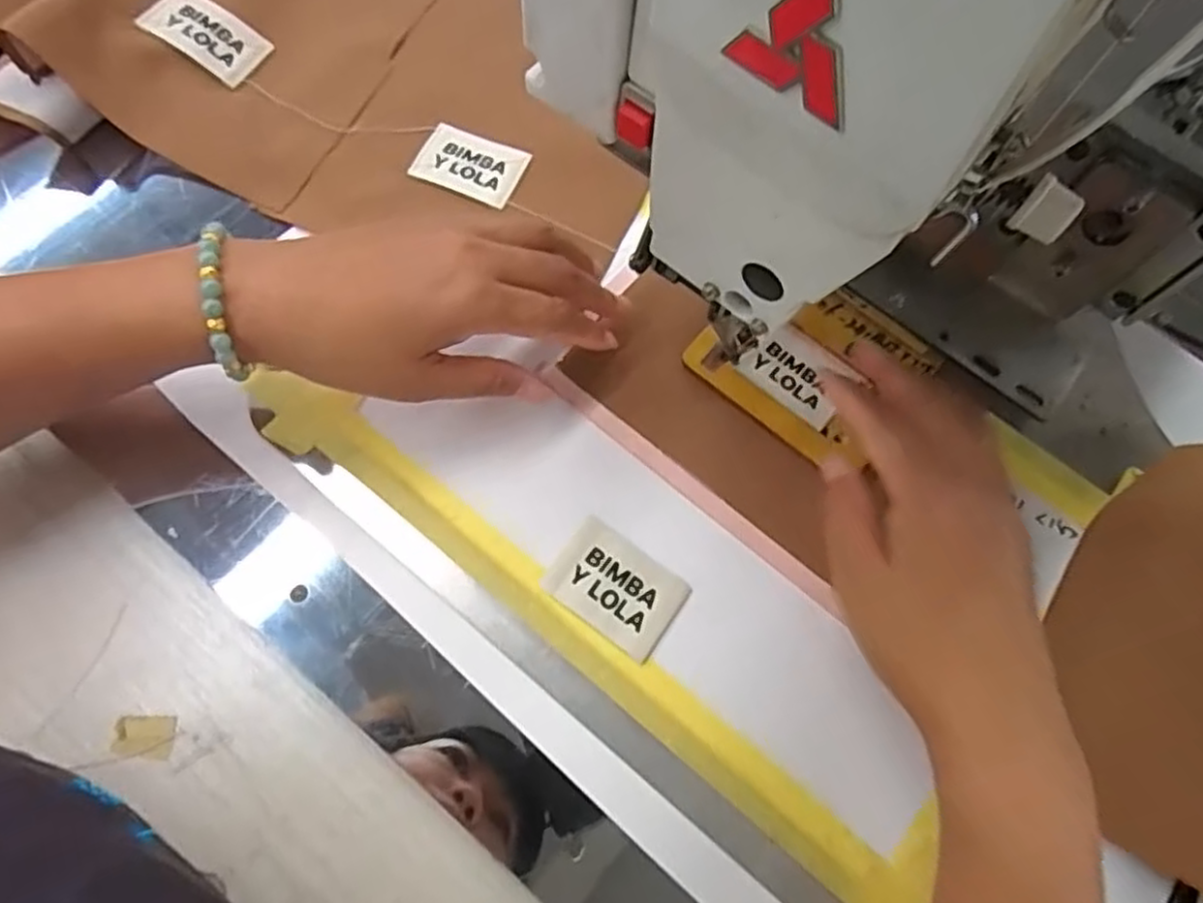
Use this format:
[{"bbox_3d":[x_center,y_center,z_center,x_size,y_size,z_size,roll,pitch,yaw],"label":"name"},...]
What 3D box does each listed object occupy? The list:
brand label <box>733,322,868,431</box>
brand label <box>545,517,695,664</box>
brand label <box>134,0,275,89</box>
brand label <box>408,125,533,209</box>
[{"bbox_3d":[0.102,-0.040,0.377,0.052,0.006,0.039,40,76,11],"label":"brand label"},{"bbox_3d":[0.007,0.062,0.334,0.058,0.004,0.042,36,70,8],"label":"brand label"},{"bbox_3d":[-0.224,-0.237,0.417,0.057,0.006,0.038,31,73,-15],"label":"brand label"},{"bbox_3d":[-0.074,-0.162,0.409,0.057,0.004,0.035,21,69,3],"label":"brand label"}]

